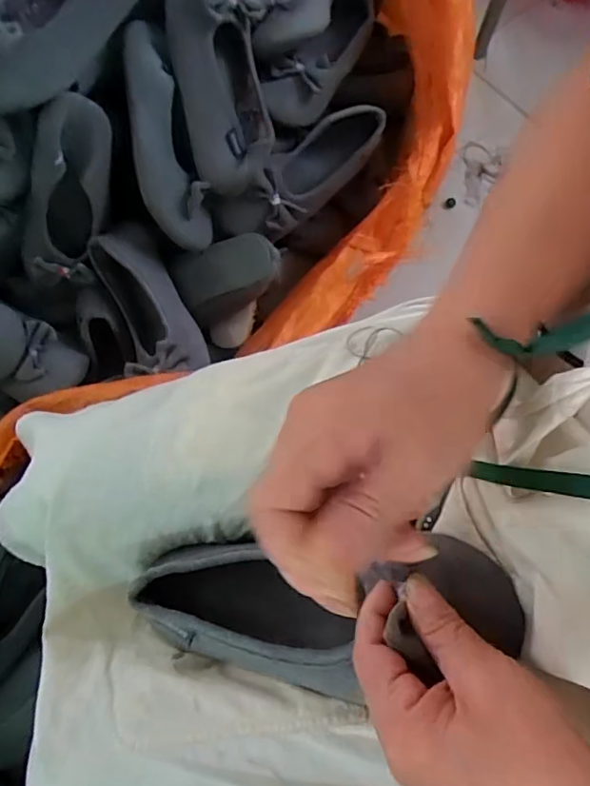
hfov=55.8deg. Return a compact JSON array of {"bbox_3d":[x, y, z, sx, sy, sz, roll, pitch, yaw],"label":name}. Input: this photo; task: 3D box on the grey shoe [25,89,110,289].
[{"bbox_3d":[-0.254,-0.213,0.618,0.087,0.054,0.216,33,120,9],"label":"grey shoe"}]

